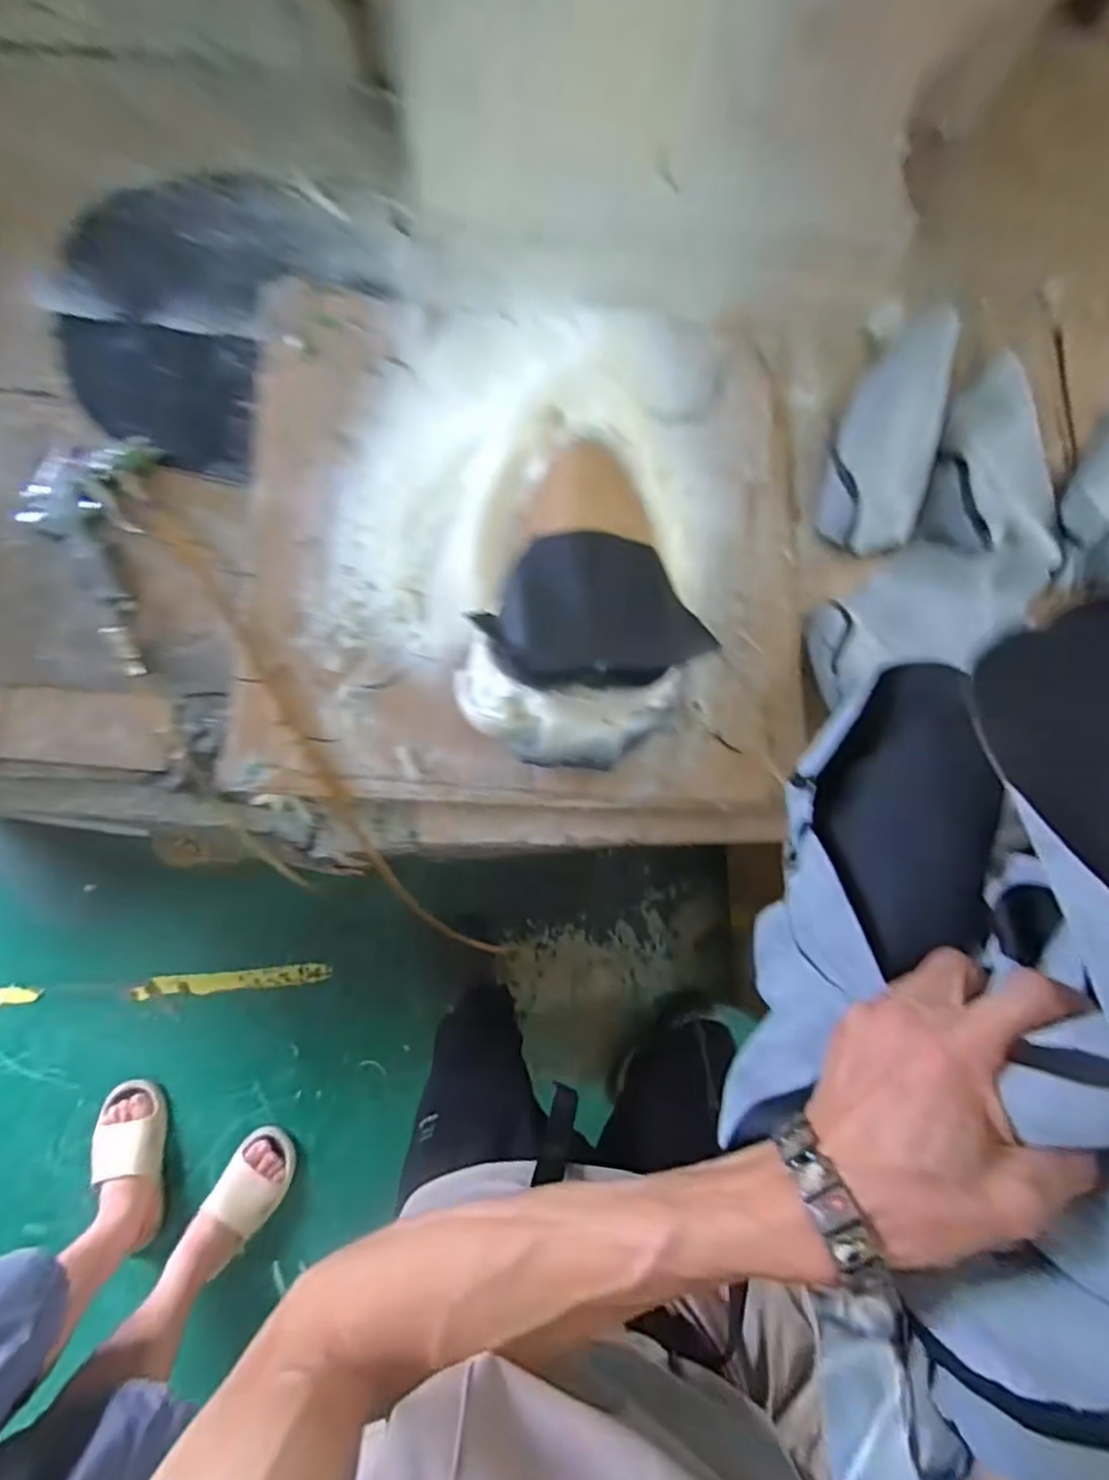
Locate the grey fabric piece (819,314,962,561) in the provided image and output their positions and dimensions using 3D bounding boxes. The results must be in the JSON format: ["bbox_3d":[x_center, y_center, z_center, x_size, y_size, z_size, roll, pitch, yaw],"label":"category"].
[{"bbox_3d":[0.396,-0.374,0.729,0.127,0.045,0.334,18,82,-2],"label":"grey fabric piece"}]

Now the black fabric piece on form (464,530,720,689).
[{"bbox_3d":[0.035,-0.117,0.561,0.196,0.034,0.137,-4,83,-4],"label":"black fabric piece on form"}]

